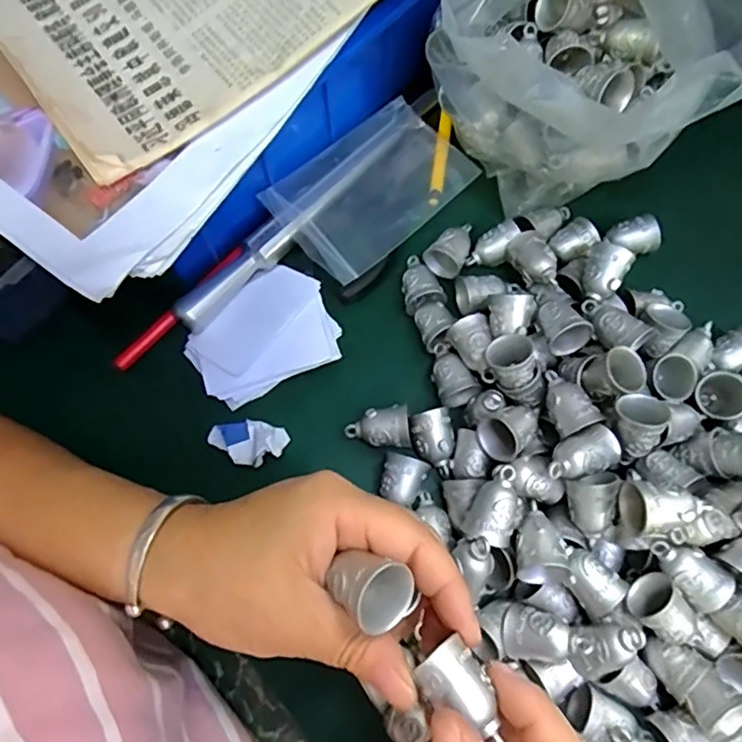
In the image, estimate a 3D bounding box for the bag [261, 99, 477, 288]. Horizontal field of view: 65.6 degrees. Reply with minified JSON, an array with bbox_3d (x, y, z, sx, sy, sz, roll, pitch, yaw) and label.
[{"bbox_3d":[0.006,-0.122,0.369,0.133,0.012,0.079,-41,74,-12],"label":"bag"}]

